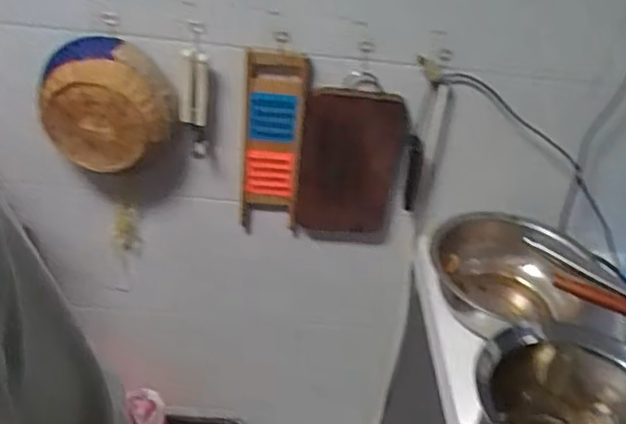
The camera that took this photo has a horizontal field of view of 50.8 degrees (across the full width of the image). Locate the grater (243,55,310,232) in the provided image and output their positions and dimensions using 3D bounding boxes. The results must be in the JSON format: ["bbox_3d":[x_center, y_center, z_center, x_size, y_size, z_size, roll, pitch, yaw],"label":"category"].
[{"bbox_3d":[-0.073,-0.121,1.194,0.107,0.357,0.030,3,35,-6],"label":"grater"}]

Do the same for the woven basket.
[{"bbox_3d":[-0.337,-0.172,1.106,0.217,0.197,0.096,4,34,-5],"label":"woven basket"}]

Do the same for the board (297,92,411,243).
[{"bbox_3d":[0.067,-0.071,1.227,0.181,0.316,0.033,2,34,-9],"label":"board"}]

